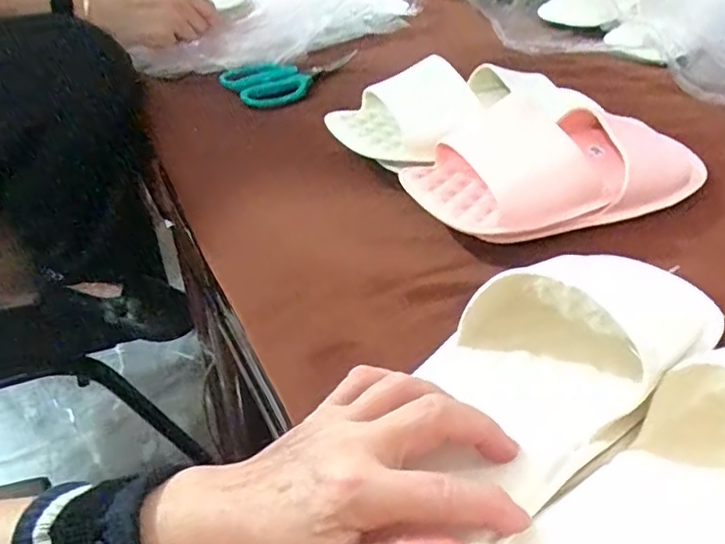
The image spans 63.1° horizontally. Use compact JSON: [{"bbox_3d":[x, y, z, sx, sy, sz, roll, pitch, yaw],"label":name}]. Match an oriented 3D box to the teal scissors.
[{"bbox_3d":[-0.069,-0.208,0.613,0.077,0.024,0.136,32,50,28],"label":"teal scissors"}]

